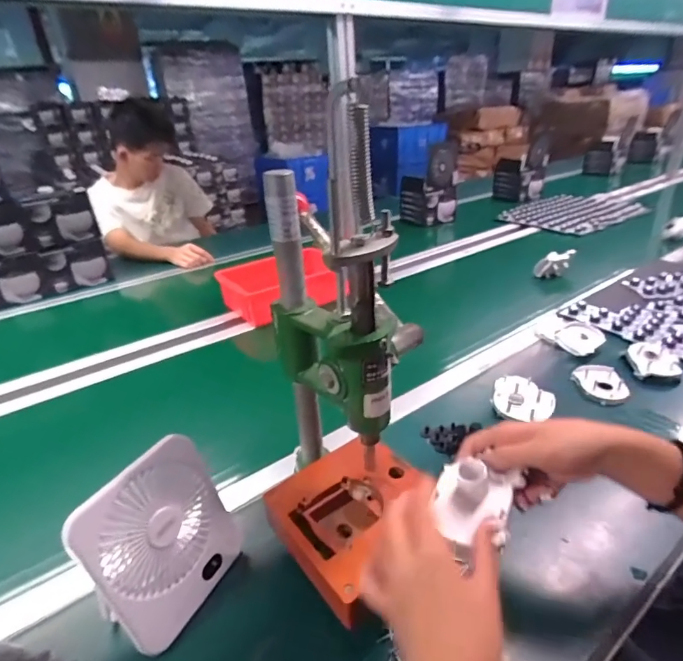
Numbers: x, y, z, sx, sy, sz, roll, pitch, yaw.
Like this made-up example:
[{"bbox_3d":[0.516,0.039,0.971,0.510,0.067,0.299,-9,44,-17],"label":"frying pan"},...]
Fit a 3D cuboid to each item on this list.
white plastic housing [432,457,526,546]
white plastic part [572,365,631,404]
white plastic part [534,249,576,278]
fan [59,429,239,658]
[{"bbox_3d":[0.116,0.148,0.378,0.065,0.035,0.065,-2,40,27],"label":"white plastic housing"},{"bbox_3d":[0.415,0.084,0.684,0.066,0.023,0.074,-4,28,-1],"label":"white plastic part"},{"bbox_3d":[0.540,-0.166,1.092,0.091,0.076,0.035,-10,29,-11],"label":"white plastic part"},{"bbox_3d":[-0.182,0.201,0.424,0.055,0.159,0.129,-8,22,35],"label":"fan"}]

